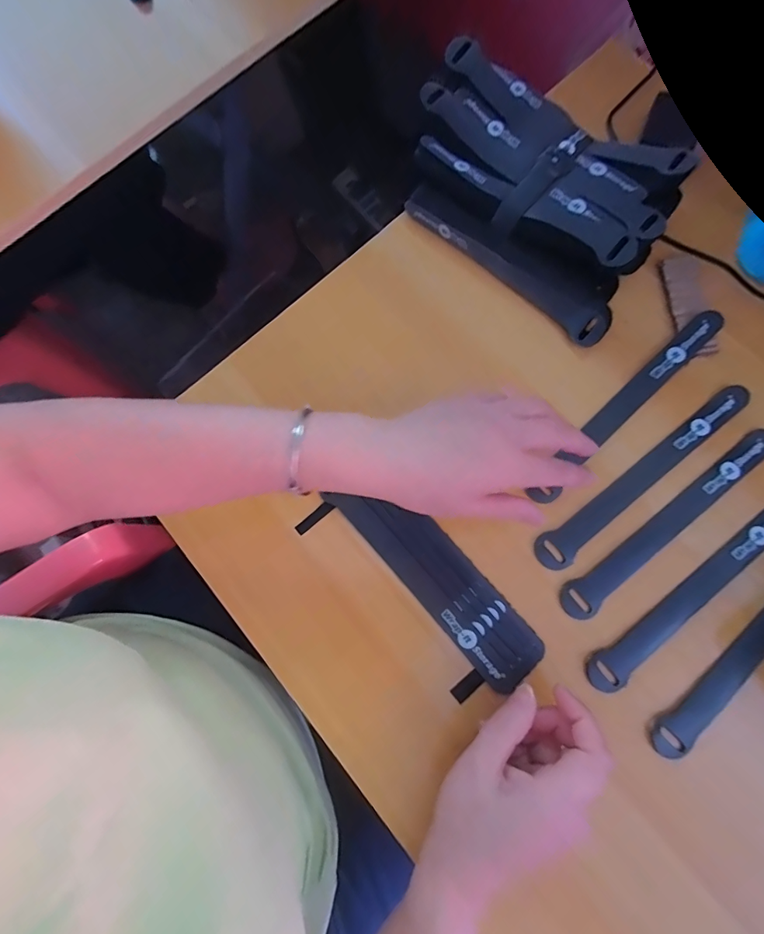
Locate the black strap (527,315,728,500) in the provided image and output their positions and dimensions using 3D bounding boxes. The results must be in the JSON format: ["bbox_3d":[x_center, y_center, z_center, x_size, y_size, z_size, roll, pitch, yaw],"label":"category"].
[{"bbox_3d":[0.191,-0.048,0.351,0.209,0.008,0.021,-44,79,-6],"label":"black strap"}]

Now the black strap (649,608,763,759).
[{"bbox_3d":[0.255,0.117,0.303,0.201,0.006,0.022,-40,72,-8],"label":"black strap"}]

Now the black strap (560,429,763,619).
[{"bbox_3d":[0.215,0.039,0.330,0.209,0.004,0.024,-36,78,-8],"label":"black strap"}]

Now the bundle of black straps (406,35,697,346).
[{"bbox_3d":[0.124,-0.232,0.369,0.231,0.046,0.145,41,79,10],"label":"bundle of black straps"}]

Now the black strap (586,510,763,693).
[{"bbox_3d":[0.224,0.084,0.311,0.203,0.004,0.022,-37,78,-9],"label":"black strap"}]

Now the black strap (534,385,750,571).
[{"bbox_3d":[0.199,0.007,0.338,0.207,0.004,0.025,-36,75,-7],"label":"black strap"}]

